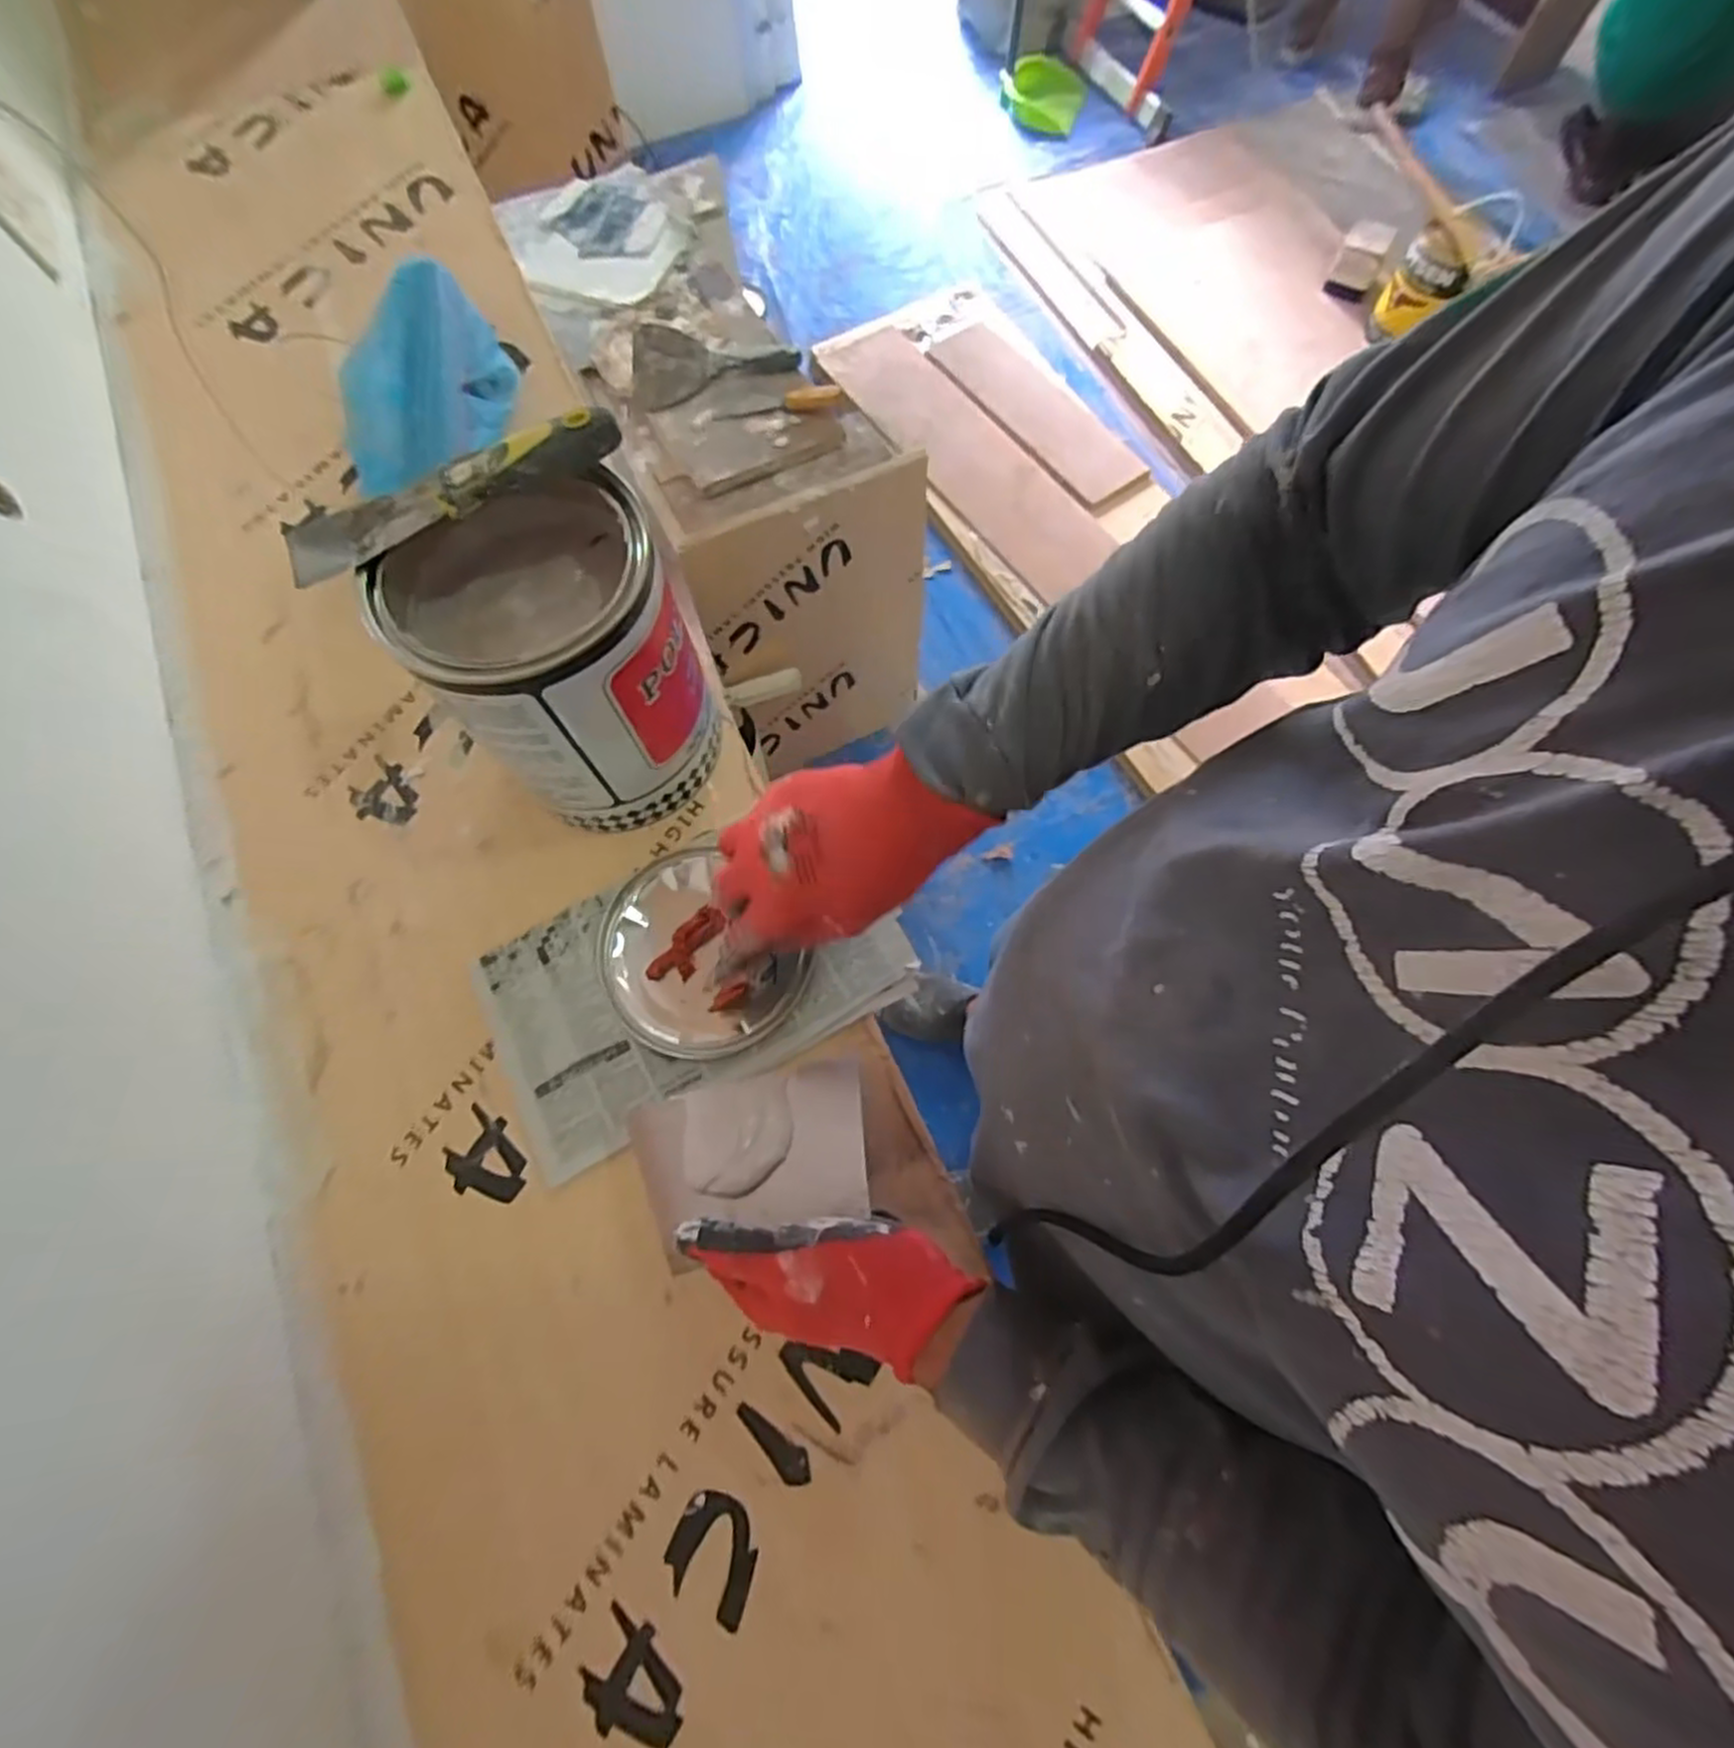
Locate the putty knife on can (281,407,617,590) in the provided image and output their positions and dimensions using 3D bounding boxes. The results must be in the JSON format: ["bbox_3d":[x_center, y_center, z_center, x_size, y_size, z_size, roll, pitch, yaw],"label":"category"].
[{"bbox_3d":[-0.235,-0.217,0.430,0.195,0.029,0.045,-20,71,-6],"label":"putty knife on can"}]

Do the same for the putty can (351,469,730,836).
[{"bbox_3d":[-0.196,-0.143,0.518,0.150,0.203,0.155,-1,71,2],"label":"putty can"}]

